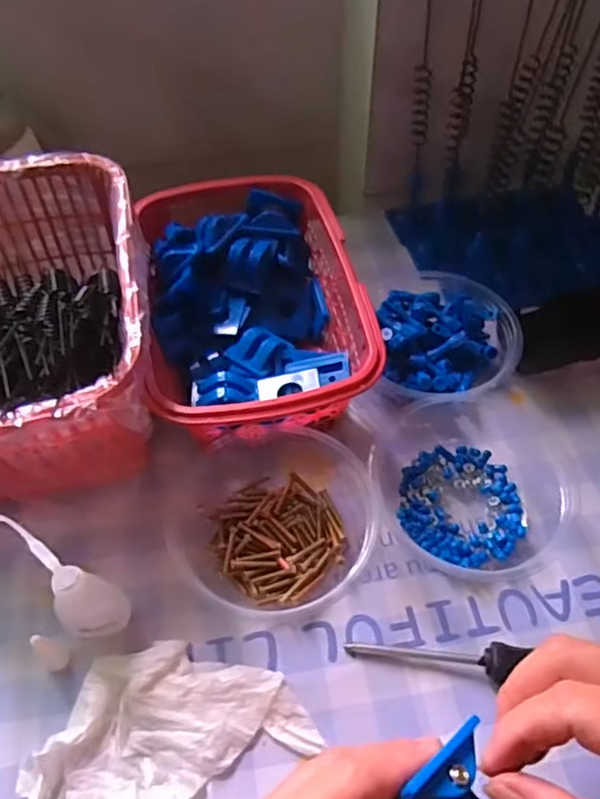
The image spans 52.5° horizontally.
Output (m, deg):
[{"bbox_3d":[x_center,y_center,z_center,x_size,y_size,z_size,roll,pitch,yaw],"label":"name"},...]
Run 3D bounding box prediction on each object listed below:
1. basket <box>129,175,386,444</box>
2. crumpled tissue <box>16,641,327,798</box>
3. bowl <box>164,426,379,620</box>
[{"bbox_3d":[-0.031,-0.059,0.429,0.139,0.072,0.206,-10,55,-6],"label":"basket"},{"bbox_3d":[-0.064,0.168,0.304,0.138,0.013,0.081,2,54,2],"label":"crumpled tissue"},{"bbox_3d":[-0.014,0.068,0.359,0.120,0.039,0.113,2,54,2],"label":"bowl"}]

